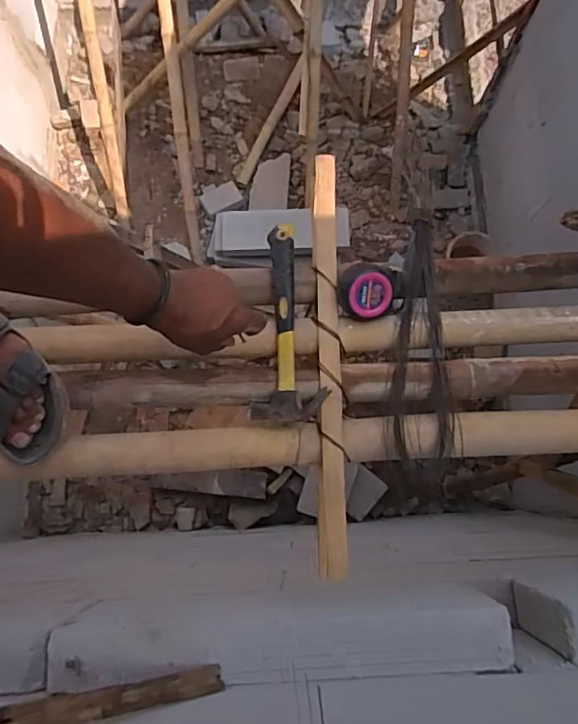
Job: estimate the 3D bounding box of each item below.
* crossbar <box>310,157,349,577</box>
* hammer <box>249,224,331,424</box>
[{"bbox_3d":[0.051,-0.010,0.723,0.033,0.032,0.558,-1,77,0],"label":"crossbar"},{"bbox_3d":[0.008,-0.047,0.716,0.093,0.044,0.252,6,77,2],"label":"hammer"}]

